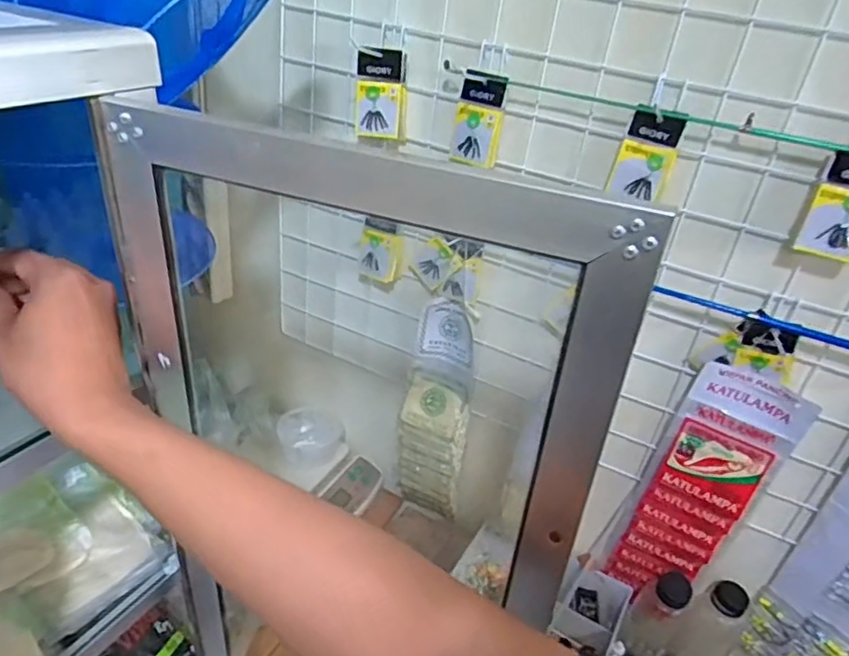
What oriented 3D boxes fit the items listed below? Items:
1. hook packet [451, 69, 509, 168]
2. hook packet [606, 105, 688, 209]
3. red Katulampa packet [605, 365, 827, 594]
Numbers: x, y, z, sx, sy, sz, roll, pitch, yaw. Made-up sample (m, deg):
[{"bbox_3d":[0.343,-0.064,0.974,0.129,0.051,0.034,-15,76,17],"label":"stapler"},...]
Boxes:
[{"bbox_3d":[0.059,-0.225,0.667,0.050,0.094,0.015,20,26,20],"label":"hook packet"},{"bbox_3d":[0.219,-0.166,0.607,0.053,0.094,0.018,26,33,18],"label":"hook packet"},{"bbox_3d":[0.328,0.208,0.747,0.121,0.374,0.028,21,34,20],"label":"red Katulampa packet"}]

